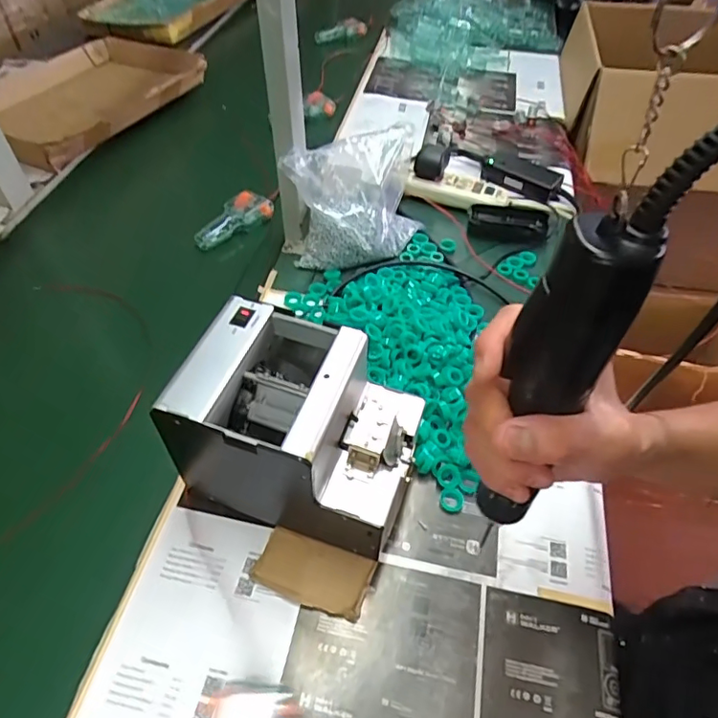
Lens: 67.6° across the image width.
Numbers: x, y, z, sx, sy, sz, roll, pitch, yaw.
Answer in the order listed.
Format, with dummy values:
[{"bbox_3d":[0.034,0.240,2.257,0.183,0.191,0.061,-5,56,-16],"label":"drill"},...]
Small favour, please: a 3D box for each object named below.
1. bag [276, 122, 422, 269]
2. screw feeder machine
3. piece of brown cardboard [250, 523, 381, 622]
[{"bbox_3d":[-0.005,-0.231,0.708,0.172,0.126,0.196,1,51,-3],"label":"bag"},{"bbox_3d":[-0.048,0.060,0.458,0.184,0.149,0.129,18,52,11],"label":"screw feeder machine"},{"bbox_3d":[-0.039,0.181,0.455,0.095,0.012,0.051,16,50,13],"label":"piece of brown cardboard"}]

